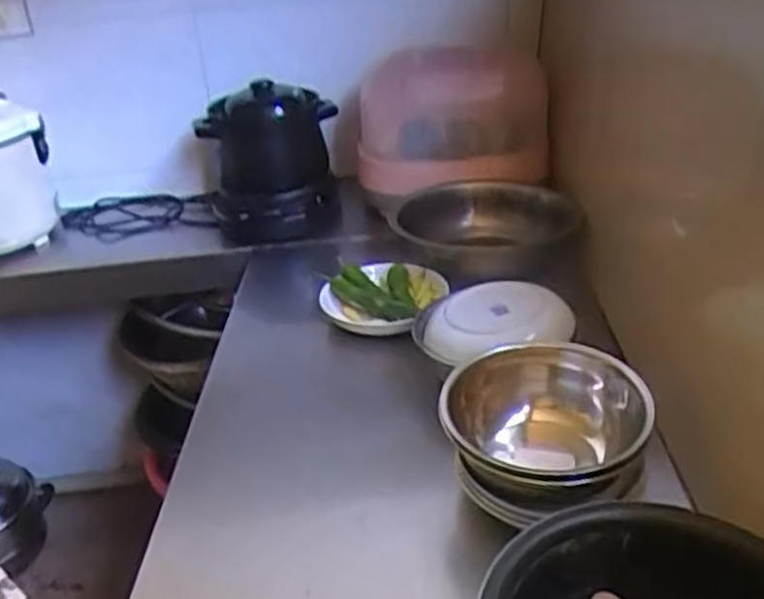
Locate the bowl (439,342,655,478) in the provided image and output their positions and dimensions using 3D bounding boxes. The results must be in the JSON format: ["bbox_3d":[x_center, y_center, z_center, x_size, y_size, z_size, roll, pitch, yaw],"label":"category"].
[{"bbox_3d":[0.156,0.135,0.754,0.191,0.112,0.188,-4,29,2],"label":"bowl"}]

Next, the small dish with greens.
[{"bbox_3d":[-0.002,-0.004,1.105,0.191,0.043,0.136,15,35,33],"label":"small dish with greens"}]

